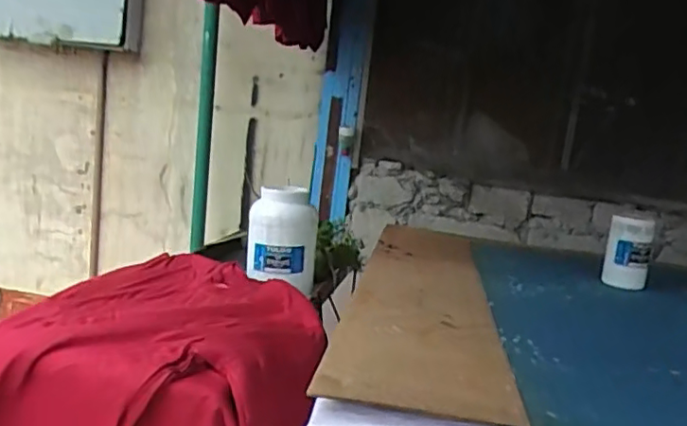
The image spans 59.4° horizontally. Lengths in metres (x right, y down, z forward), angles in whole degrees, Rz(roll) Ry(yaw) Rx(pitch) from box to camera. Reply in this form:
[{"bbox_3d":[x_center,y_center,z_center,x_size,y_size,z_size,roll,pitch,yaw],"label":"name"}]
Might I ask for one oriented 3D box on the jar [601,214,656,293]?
[{"bbox_3d":[0.655,0.083,1.396,0.105,0.150,0.091,15,14,42],"label":"jar"}]

